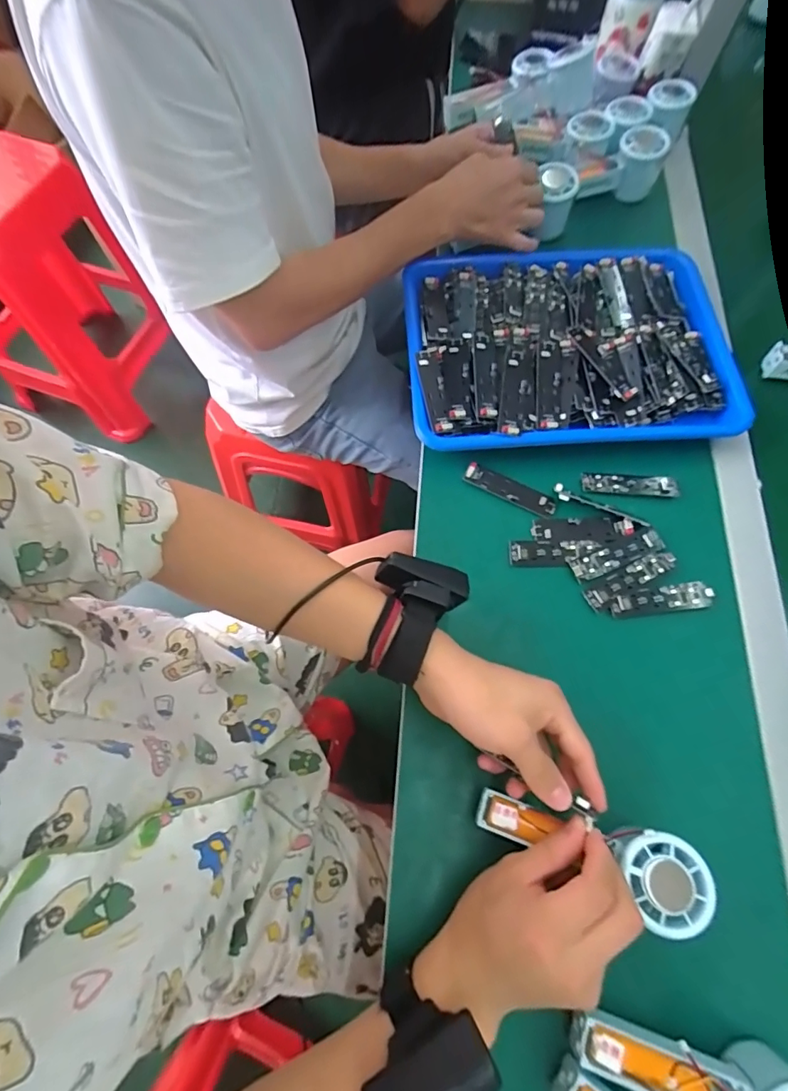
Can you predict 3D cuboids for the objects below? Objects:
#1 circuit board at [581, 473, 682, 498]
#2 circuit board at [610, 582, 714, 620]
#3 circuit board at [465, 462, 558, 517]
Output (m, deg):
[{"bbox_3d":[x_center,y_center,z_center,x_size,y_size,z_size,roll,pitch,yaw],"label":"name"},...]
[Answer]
[{"bbox_3d":[0.236,-0.061,0.486,0.092,0.006,0.021,4,69,2],"label":"circuit board"},{"bbox_3d":[0.243,0.050,0.442,0.095,0.004,0.024,-10,69,-3],"label":"circuit board"},{"bbox_3d":[0.115,-0.056,0.482,0.091,0.009,0.022,25,71,10],"label":"circuit board"}]

